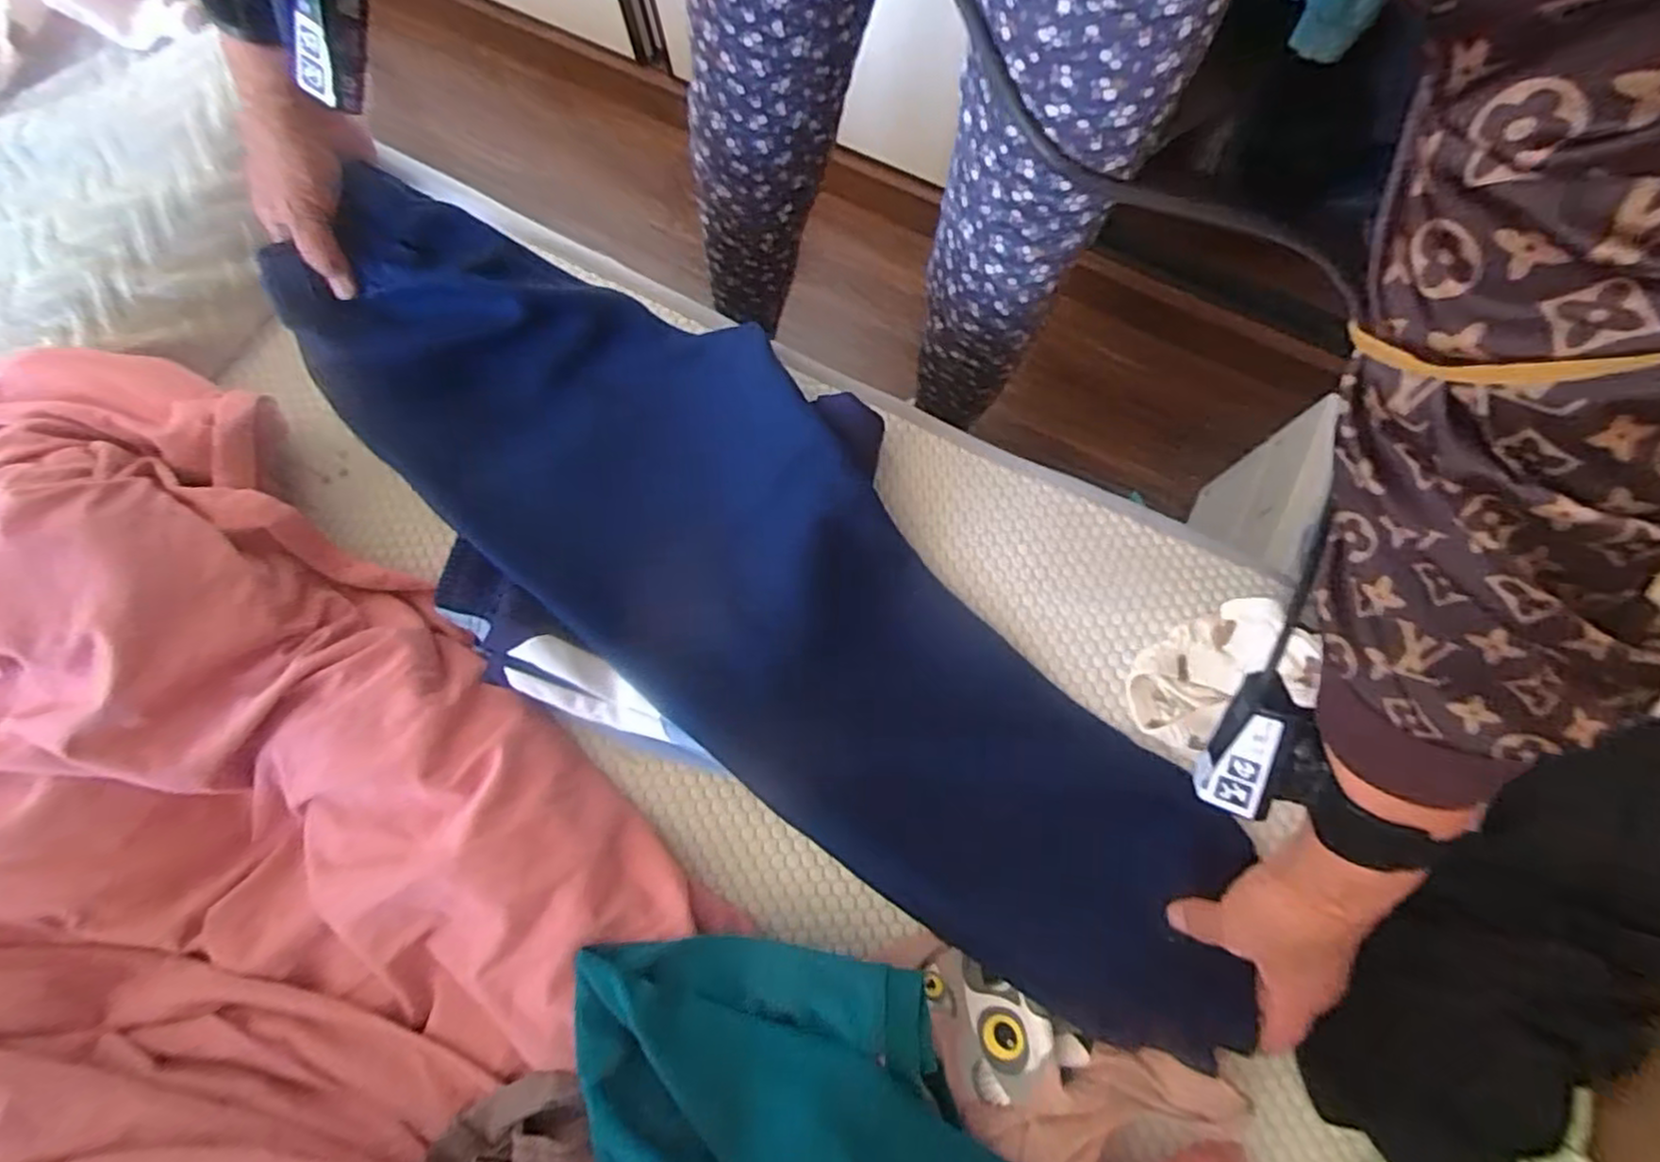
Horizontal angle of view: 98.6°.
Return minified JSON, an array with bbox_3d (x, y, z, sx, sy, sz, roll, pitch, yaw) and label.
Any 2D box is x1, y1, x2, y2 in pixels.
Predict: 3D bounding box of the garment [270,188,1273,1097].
[{"bbox_3d":[-0.036,-0.002,0.503,0.774,0.082,0.243,42,81,4],"label":"garment"}]

